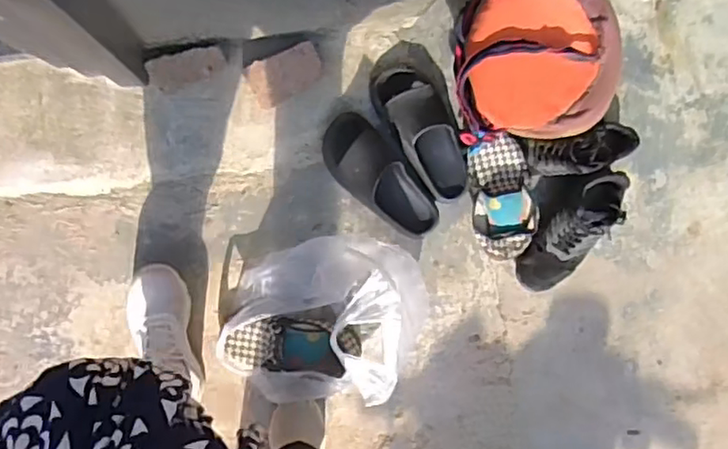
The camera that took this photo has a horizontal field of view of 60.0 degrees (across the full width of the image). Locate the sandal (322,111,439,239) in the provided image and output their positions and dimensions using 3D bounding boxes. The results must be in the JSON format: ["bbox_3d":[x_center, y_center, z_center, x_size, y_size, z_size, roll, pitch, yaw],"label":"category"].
[{"bbox_3d":[0.023,-0.072,1.021,0.099,0.063,0.247,-44,98,-5],"label":"sandal"}]

